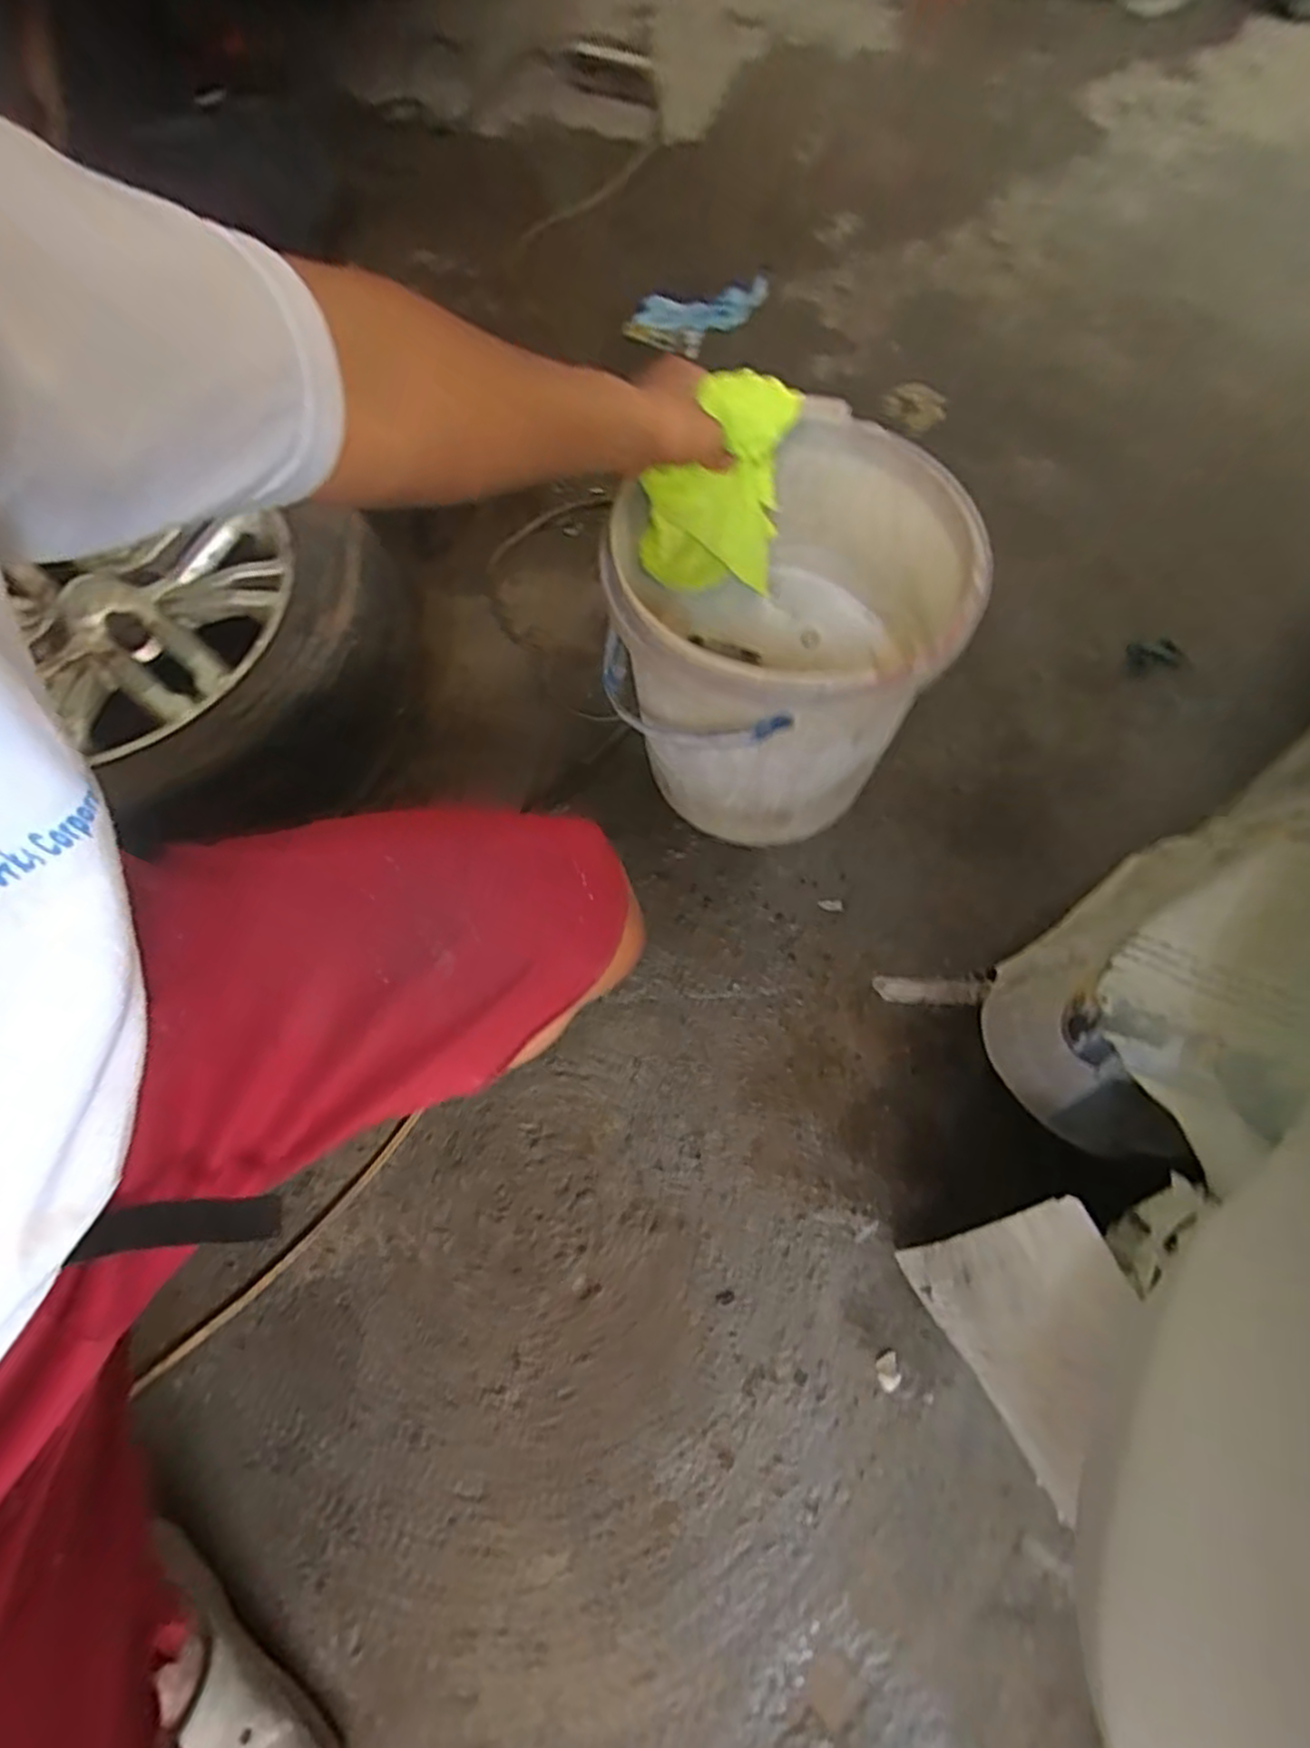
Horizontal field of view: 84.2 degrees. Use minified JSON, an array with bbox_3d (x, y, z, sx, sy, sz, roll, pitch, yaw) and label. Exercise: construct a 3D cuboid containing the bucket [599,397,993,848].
[{"bbox_3d":[0.117,-0.203,0.691,0.285,0.282,0.300,26,72,13],"label":"bucket"}]

